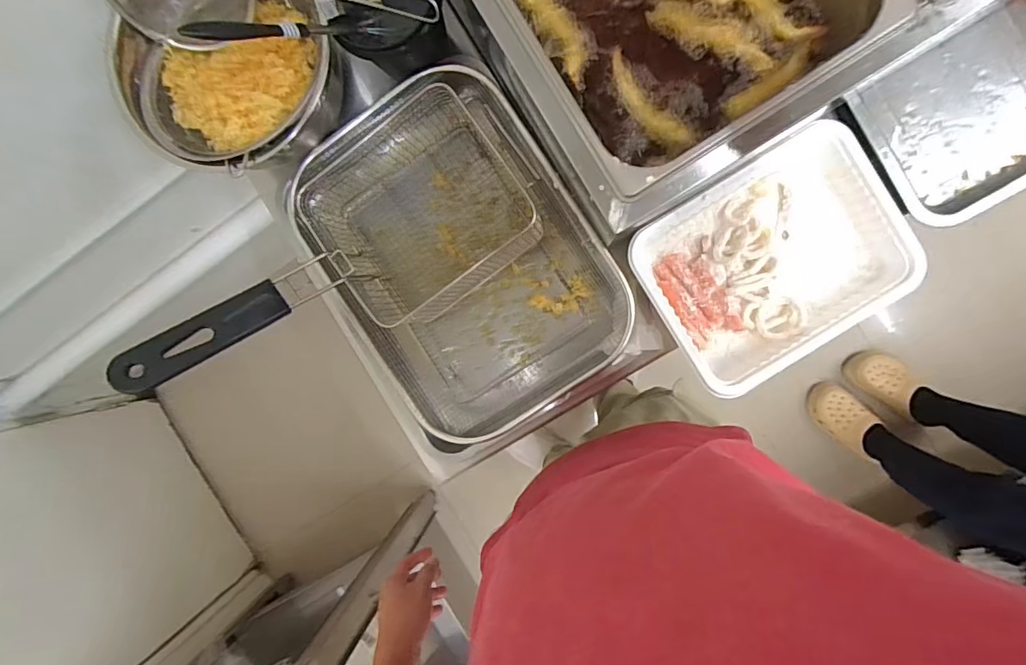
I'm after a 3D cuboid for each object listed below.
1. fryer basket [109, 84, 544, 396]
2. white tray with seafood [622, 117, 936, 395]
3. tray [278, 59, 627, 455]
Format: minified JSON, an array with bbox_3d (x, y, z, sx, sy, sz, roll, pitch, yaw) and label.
[{"bbox_3d":[-0.170,-0.097,0.507,0.358,0.230,0.214,-34,90,7],"label":"fryer basket"},{"bbox_3d":[0.271,-0.075,0.538,0.252,0.069,0.197,-33,90,7],"label":"white tray with seafood"},{"bbox_3d":[-0.059,-0.083,0.581,0.269,0.081,0.374,-33,90,7],"label":"tray"}]

